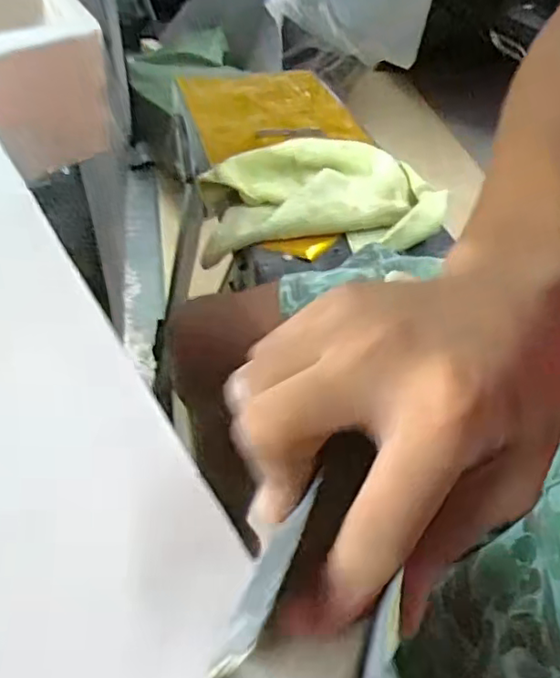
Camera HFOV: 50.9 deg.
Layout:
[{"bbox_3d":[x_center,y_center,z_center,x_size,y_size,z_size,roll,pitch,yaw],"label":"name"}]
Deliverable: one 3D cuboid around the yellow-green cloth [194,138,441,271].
[{"bbox_3d":[0.043,-0.173,0.700,0.278,0.047,0.200,-9,47,-16],"label":"yellow-green cloth"}]

